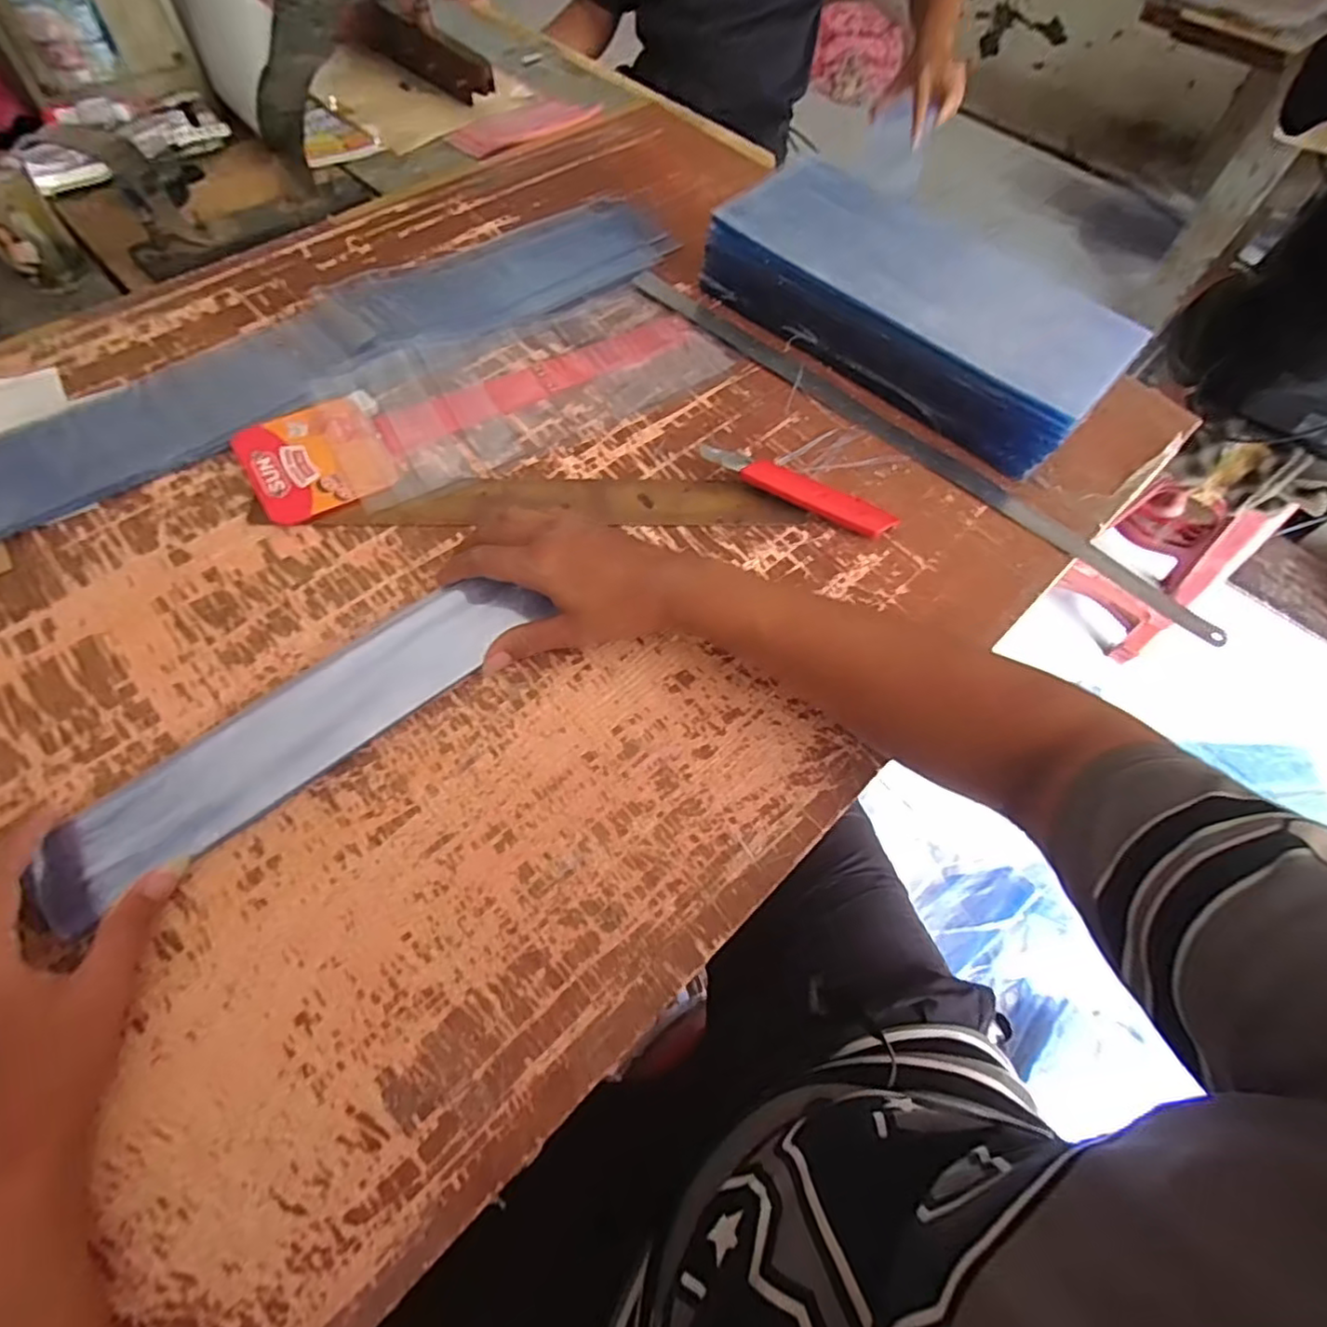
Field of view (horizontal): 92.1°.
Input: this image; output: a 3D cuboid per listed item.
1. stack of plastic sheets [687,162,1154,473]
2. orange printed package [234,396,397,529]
[{"bbox_3d":[0.234,-0.338,0.609,0.370,0.082,0.165,40,66,17],"label":"stack of plastic sheets"},{"bbox_3d":[-0.279,-0.165,0.516,0.102,0.018,0.101,-27,66,-17],"label":"orange printed package"}]

